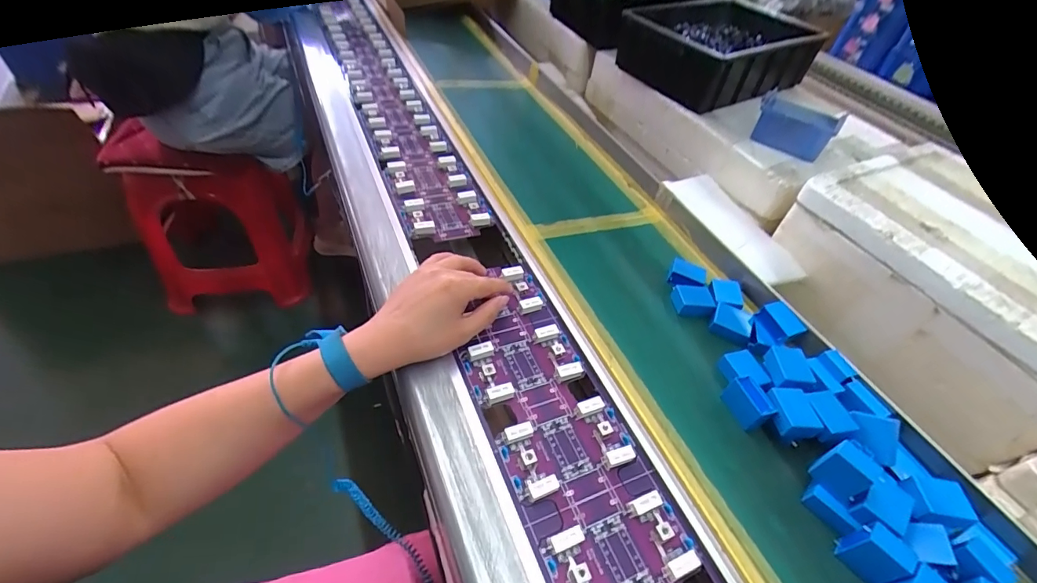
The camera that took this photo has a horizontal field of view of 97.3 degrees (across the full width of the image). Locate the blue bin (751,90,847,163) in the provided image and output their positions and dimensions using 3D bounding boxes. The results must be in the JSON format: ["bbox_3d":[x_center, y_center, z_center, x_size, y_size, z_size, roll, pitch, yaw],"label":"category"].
[{"bbox_3d":[0.377,-0.225,0.621,0.099,0.042,0.083,32,51,22],"label":"blue bin"}]

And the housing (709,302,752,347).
[{"bbox_3d":[0.211,0.031,0.452,0.039,0.015,0.038,26,49,17],"label":"housing"}]

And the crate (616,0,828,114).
[{"bbox_3d":[0.305,-0.383,0.720,0.299,0.080,0.204,-24,54,-27],"label":"crate"}]

